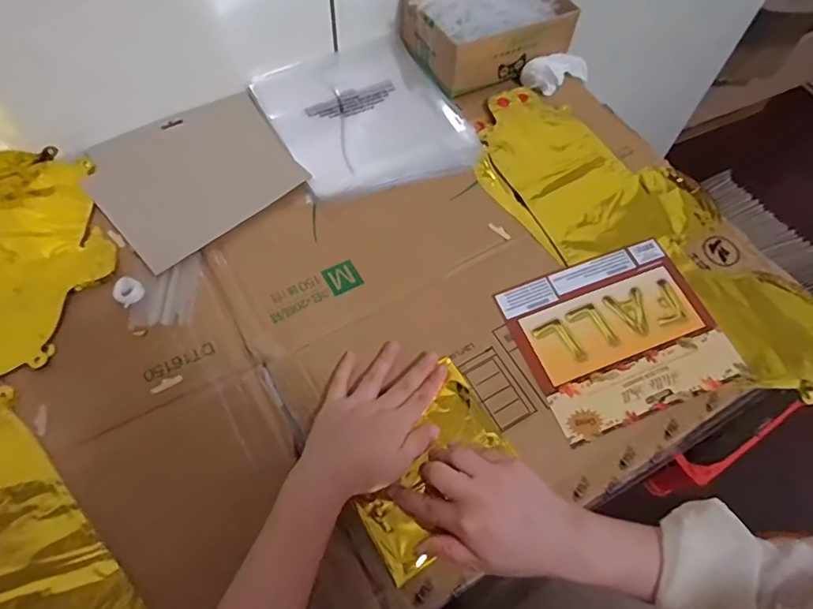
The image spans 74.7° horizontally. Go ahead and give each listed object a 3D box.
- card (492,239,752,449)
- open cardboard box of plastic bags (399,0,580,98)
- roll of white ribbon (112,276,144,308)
[{"bbox_3d":[0.204,0.027,0.513,0.188,0.007,0.160,-18,64,-12],"label":"card"},{"bbox_3d":[0.107,-0.352,0.667,0.190,0.077,0.140,-28,66,-16],"label":"open cardboard box of plastic bags"},{"bbox_3d":[-0.266,-0.013,0.509,0.026,0.007,0.031,-37,69,-20],"label":"roll of white ribbon"}]

